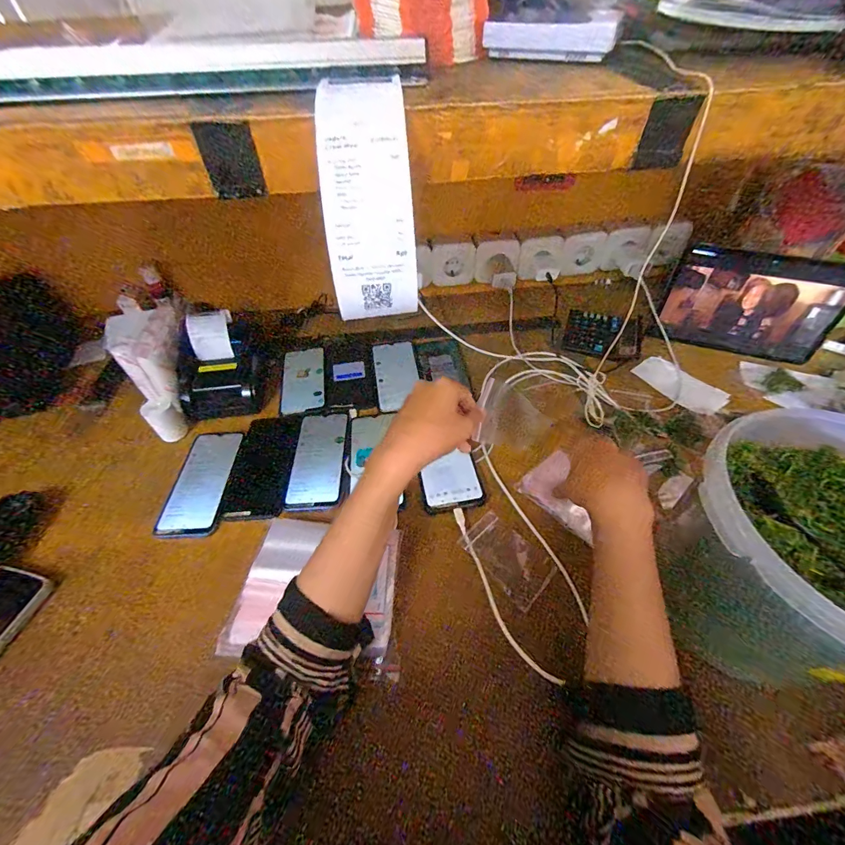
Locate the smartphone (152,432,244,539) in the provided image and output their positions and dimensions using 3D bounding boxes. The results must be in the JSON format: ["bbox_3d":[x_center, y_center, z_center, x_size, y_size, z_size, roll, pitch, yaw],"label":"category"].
[{"bbox_3d":[-0.299,0.079,0.527,0.077,0.015,0.165,-3,49,1],"label":"smartphone"}]

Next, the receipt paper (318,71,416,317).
[{"bbox_3d":[-0.035,-0.143,0.252,0.054,0.140,0.029,-3,14,0],"label":"receipt paper"}]

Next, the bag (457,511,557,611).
[{"bbox_3d":[0.097,0.152,0.440,0.064,0.009,0.098,-36,62,-28],"label":"bag"}]

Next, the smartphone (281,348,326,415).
[{"bbox_3d":[-0.196,-0.072,0.641,0.066,0.005,0.134,-2,58,-9],"label":"smartphone"}]

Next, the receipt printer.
[{"bbox_3d":[-0.313,-0.089,0.604,0.122,0.105,0.143,-7,50,-4],"label":"receipt printer"}]

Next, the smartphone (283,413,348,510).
[{"bbox_3d":[-0.146,0.048,0.548,0.072,0.013,0.166,-2,49,1],"label":"smartphone"}]

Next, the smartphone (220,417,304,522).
[{"bbox_3d":[-0.221,0.055,0.537,0.076,0.010,0.162,-2,49,1],"label":"smartphone"}]

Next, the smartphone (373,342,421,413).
[{"bbox_3d":[-0.044,-0.083,0.654,0.071,0.009,0.165,-7,49,-4],"label":"smartphone"}]

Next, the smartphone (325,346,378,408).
[{"bbox_3d":[-0.122,-0.082,0.648,0.081,0.011,0.145,-7,49,-3],"label":"smartphone"}]

